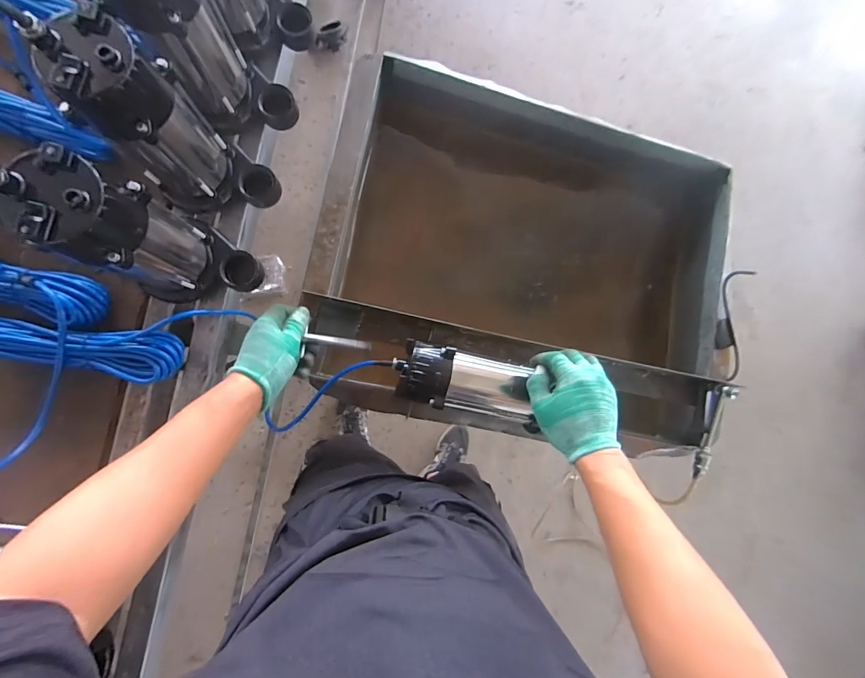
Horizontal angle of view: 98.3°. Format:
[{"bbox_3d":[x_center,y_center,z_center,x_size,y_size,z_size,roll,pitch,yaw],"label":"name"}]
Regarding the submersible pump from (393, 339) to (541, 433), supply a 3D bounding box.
[{"bbox_3d":[0.056,0.067,0.545,0.211,0.077,0.087,19,83,-7],"label":"submersible pump"}]

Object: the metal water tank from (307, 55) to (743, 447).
[{"bbox_3d":[0.179,-0.114,0.771,0.742,0.272,0.613,15,84,-7],"label":"metal water tank"}]

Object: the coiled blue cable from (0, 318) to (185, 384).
[{"bbox_3d":[-0.523,0.003,0.502,0.340,0.061,0.071,9,85,-8],"label":"coiled blue cable"}]

